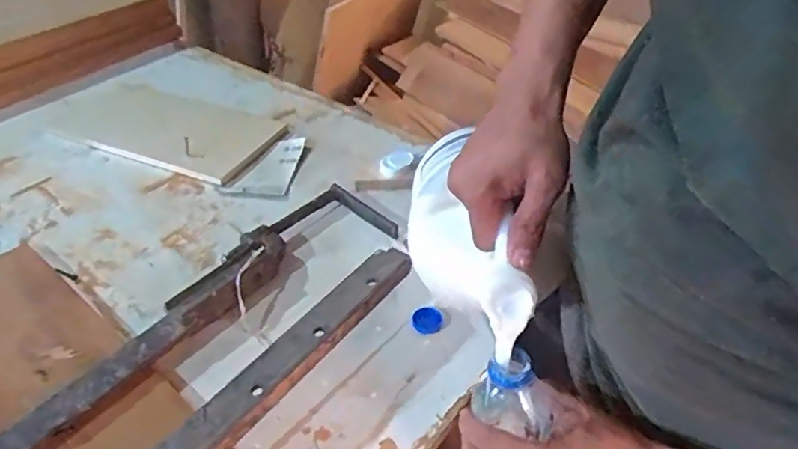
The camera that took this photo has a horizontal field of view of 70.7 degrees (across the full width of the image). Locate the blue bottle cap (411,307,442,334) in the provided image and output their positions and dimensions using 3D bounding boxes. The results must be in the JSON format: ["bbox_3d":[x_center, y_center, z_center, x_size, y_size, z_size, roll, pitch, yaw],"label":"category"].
[{"bbox_3d":[0.029,0.100,0.593,0.031,0.010,0.029,4,41,4],"label":"blue bottle cap"}]

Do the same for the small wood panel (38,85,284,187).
[{"bbox_3d":[-0.360,-0.155,0.872,0.349,0.025,0.167,15,43,17],"label":"small wood panel"}]

